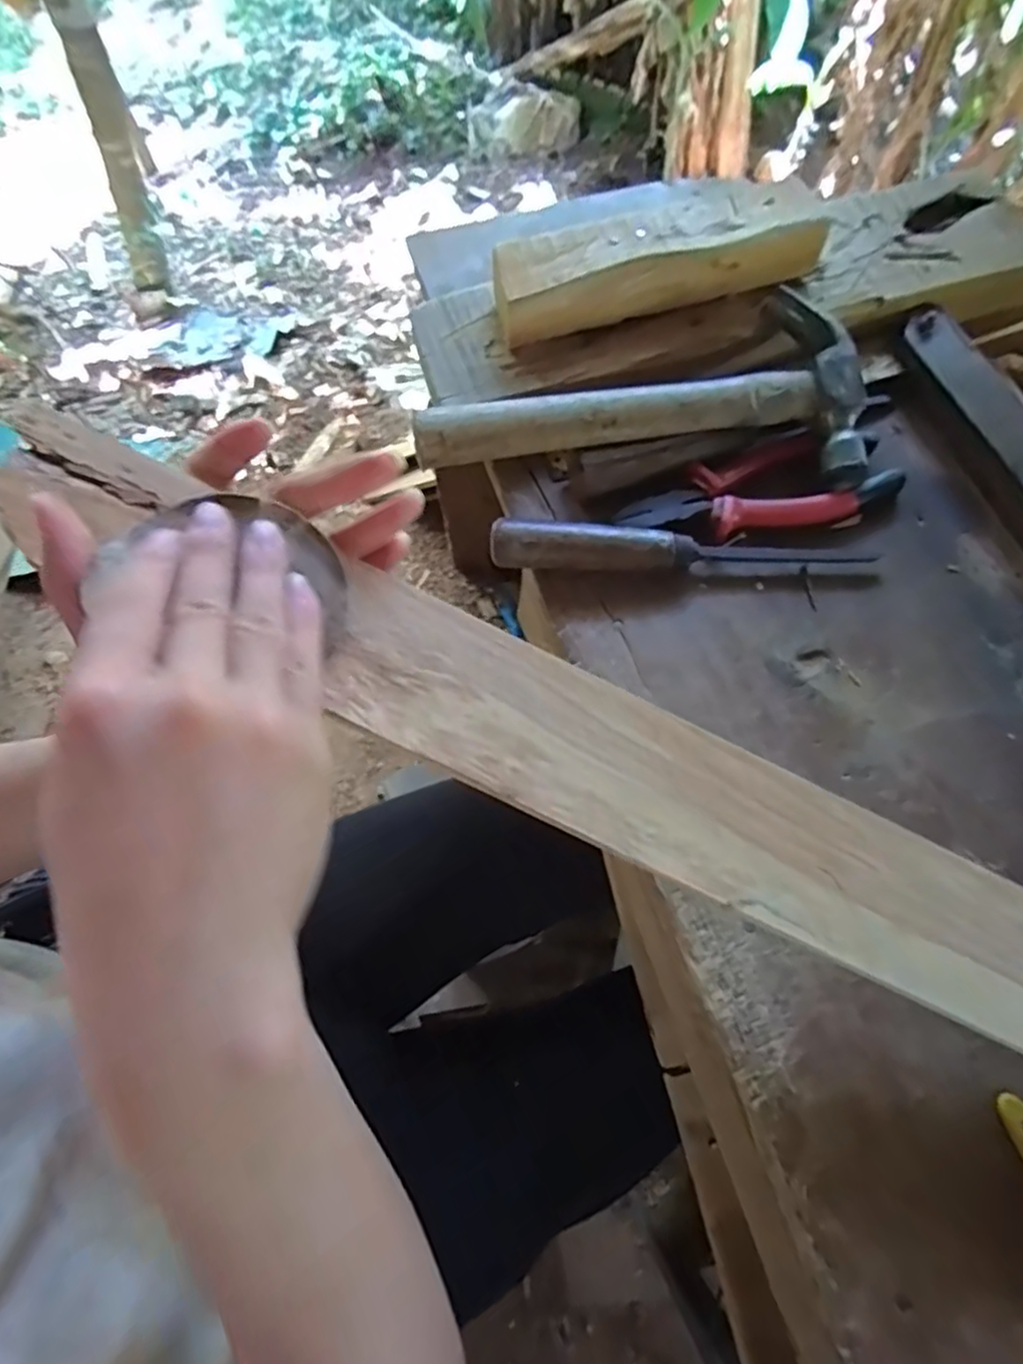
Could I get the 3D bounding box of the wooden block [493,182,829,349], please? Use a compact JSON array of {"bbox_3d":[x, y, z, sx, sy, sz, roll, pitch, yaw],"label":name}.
[{"bbox_3d":[0.091,-0.274,0.430,0.213,0.041,0.051,-17,70,-6],"label":"wooden block"}]

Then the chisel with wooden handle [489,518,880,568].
[{"bbox_3d":[0.103,-0.082,0.405,0.230,0.027,0.022,0,69,1],"label":"chisel with wooden handle"}]

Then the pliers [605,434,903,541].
[{"bbox_3d":[0.159,-0.119,0.423,0.182,0.018,0.065,-21,71,-7],"label":"pliers"}]

